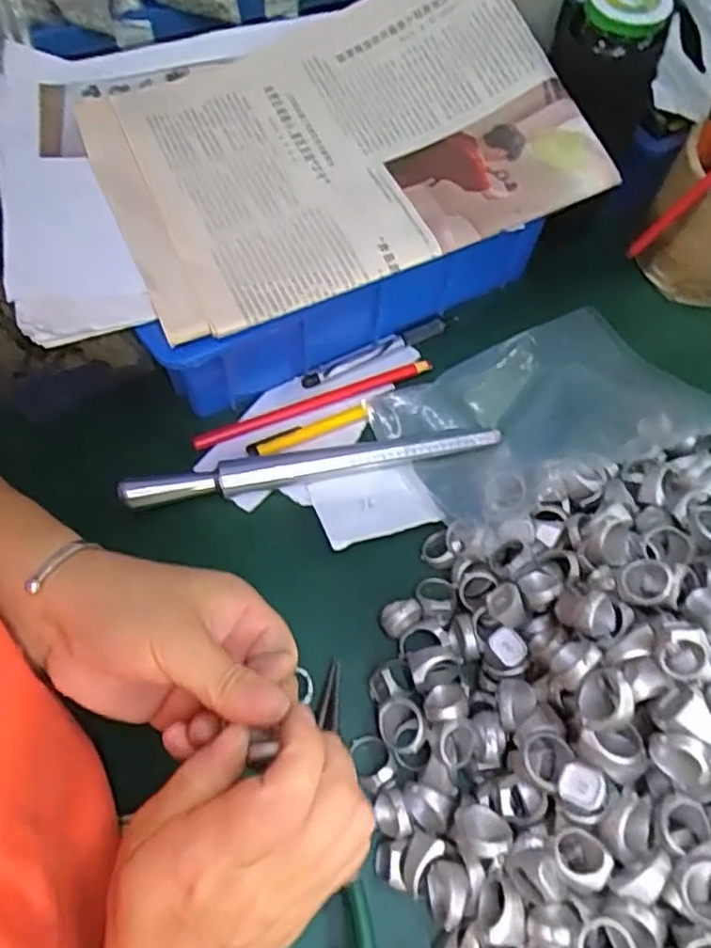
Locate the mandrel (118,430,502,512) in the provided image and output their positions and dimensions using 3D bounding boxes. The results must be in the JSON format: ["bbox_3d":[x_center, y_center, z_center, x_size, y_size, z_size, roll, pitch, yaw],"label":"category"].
[{"bbox_3d":[-0.025,-0.007,0.441,0.238,0.017,0.019,-10,64,-7],"label":"mandrel"}]

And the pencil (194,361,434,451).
[{"bbox_3d":[-0.028,-0.050,0.468,0.168,0.004,0.013,-20,66,-12],"label":"pencil"}]

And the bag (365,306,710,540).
[{"bbox_3d":[0.123,-0.041,0.459,0.196,0.029,0.124,-26,67,-14],"label":"bag"}]

